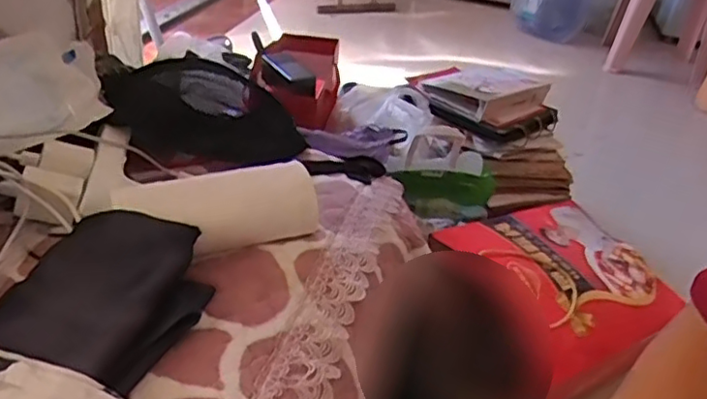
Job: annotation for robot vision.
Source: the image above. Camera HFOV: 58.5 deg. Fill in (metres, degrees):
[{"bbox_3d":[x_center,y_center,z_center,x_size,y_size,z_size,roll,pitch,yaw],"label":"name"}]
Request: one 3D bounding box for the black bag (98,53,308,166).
[{"bbox_3d":[-0.187,-0.114,0.810,0.252,0.131,0.044,9,34,2],"label":"black bag"}]

